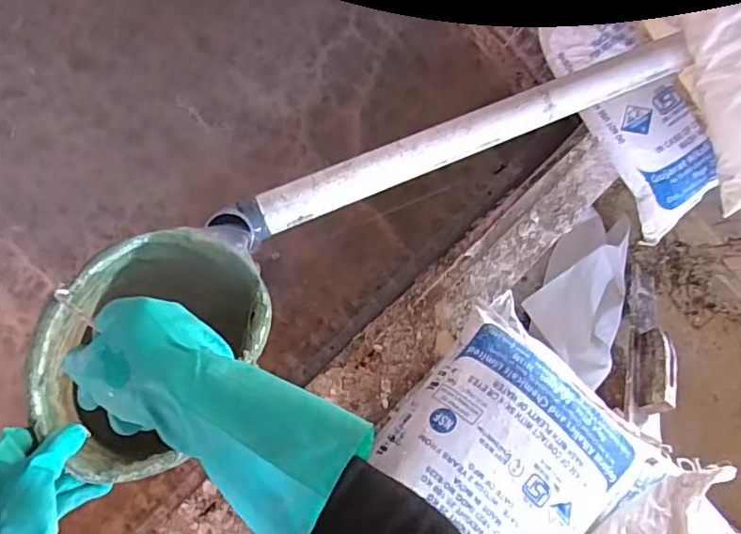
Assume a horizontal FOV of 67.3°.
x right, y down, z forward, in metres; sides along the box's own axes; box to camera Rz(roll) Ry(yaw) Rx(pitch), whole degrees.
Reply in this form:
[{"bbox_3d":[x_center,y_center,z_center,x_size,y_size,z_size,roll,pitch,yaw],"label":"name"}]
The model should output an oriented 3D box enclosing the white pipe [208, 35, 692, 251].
[{"bbox_3d":[0.138,-0.191,0.812,0.765,0.053,0.068,-24,93,-8],"label":"white pipe"}]

